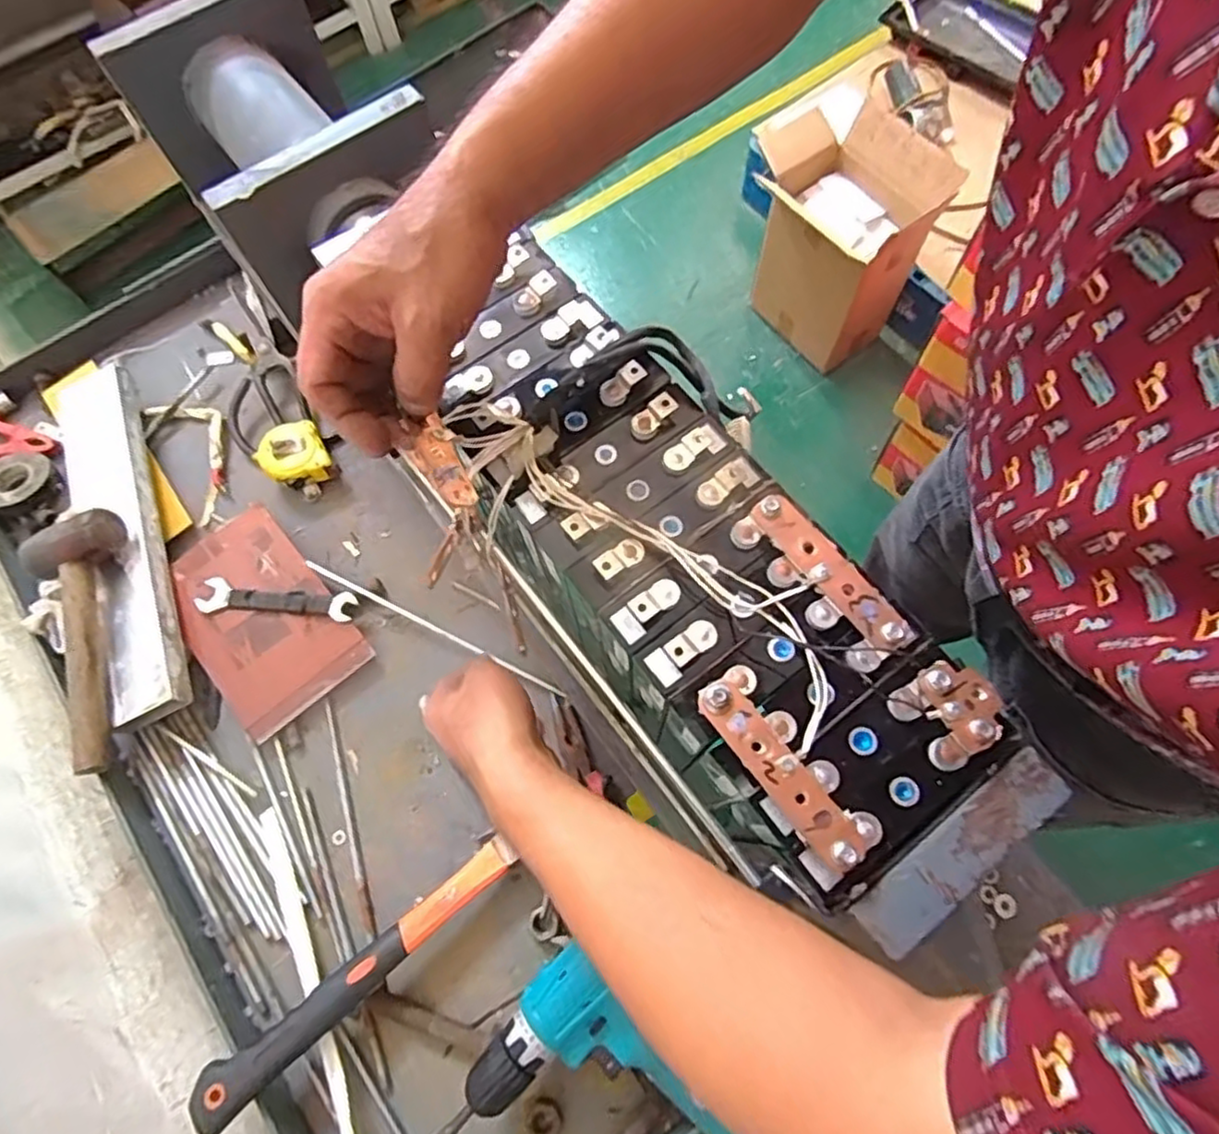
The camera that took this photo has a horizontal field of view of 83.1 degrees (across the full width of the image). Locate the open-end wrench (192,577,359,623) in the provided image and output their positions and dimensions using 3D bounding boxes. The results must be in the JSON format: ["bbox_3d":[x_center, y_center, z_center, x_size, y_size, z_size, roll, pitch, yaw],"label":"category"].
[{"bbox_3d":[-0.330,0.035,0.682,0.152,0.014,0.033,5,70,4],"label":"open-end wrench"}]

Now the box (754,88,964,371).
[{"bbox_3d":[0.478,-0.695,1.503,0.370,0.404,0.324,42,76,16],"label":"box"}]

